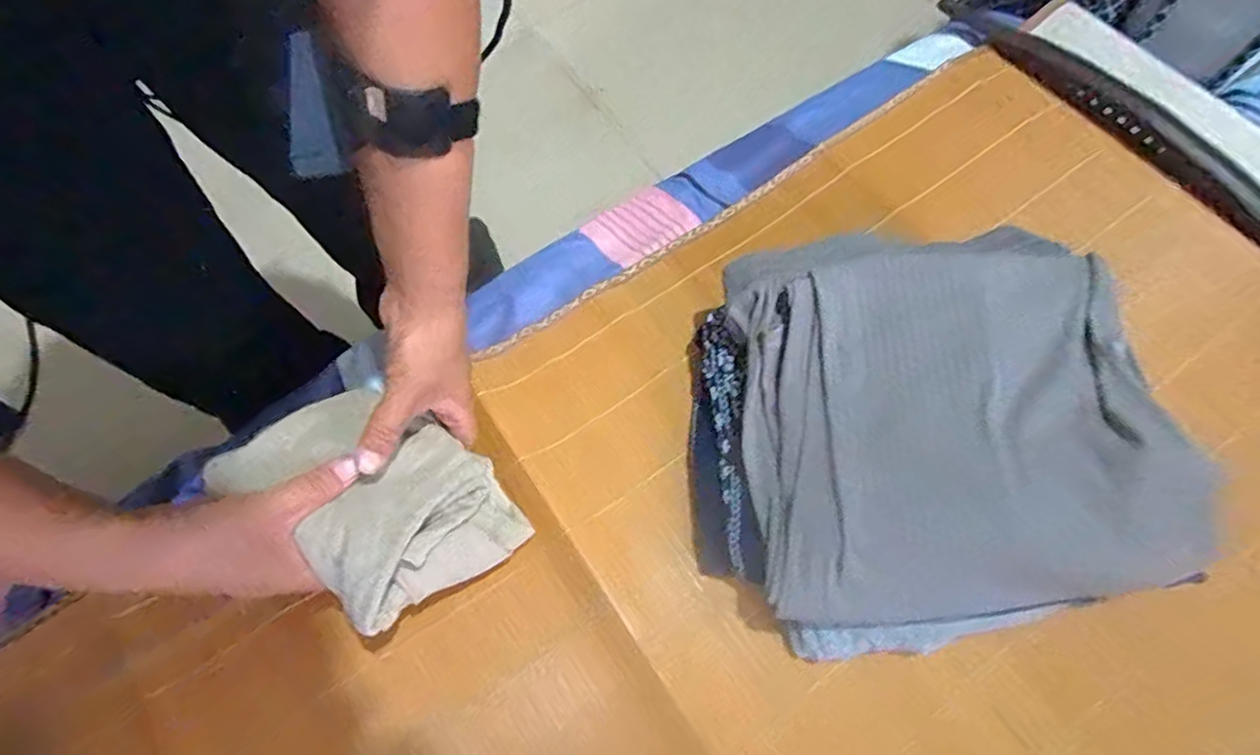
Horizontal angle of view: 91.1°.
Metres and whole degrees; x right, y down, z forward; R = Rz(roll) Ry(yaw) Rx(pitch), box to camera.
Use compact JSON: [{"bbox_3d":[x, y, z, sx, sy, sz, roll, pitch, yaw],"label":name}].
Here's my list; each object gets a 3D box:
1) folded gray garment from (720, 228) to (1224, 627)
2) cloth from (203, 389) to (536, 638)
[{"bbox_3d":[0.217,0.021,0.445,0.255,0.091,0.276,-5,69,-3],"label":"folded gray garment"},{"bbox_3d":[-0.179,0.084,0.438,0.179,0.083,0.124,37,73,12],"label":"cloth"}]

